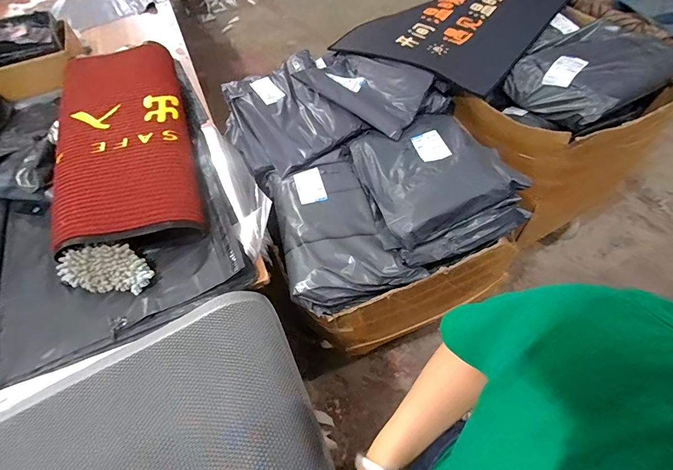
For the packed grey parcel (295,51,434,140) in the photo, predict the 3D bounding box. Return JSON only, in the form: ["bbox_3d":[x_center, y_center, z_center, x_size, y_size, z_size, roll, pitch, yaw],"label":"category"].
[{"bbox_3d":[0.081,-0.484,1.131,0.422,0.072,0.227,33,64,22],"label":"packed grey parcel"}]

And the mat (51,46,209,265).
[{"bbox_3d":[-0.556,-0.255,0.956,0.314,0.078,0.732,-18,57,-9],"label":"mat"}]

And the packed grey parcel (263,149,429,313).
[{"bbox_3d":[-0.002,-0.039,0.975,0.313,0.066,0.452,-15,57,-7],"label":"packed grey parcel"}]

